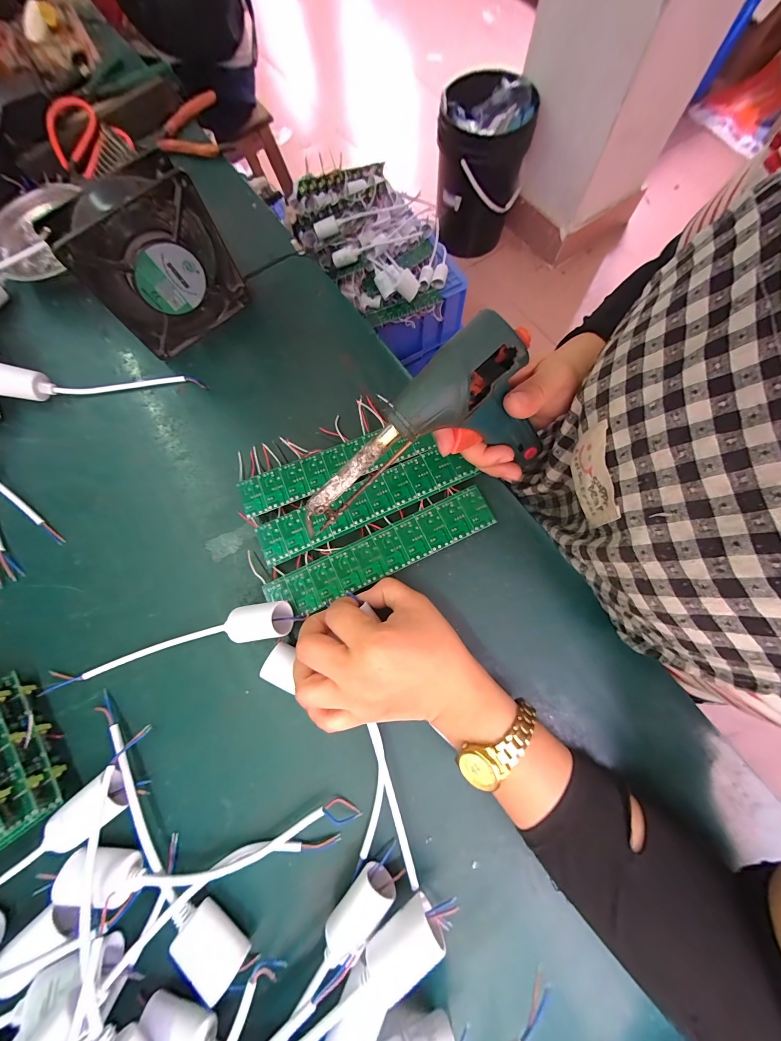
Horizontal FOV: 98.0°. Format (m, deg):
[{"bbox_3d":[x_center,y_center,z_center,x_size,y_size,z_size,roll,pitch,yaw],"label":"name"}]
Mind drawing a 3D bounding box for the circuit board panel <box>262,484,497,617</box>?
[{"bbox_3d":[-0.007,0.027,0.287,0.196,0.004,0.037,-25,77,-4],"label":"circuit board panel"}]

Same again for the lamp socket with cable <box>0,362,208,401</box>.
[{"bbox_3d":[-0.293,-0.139,0.336,0.203,0.029,0.025,-2,75,2],"label":"lamp socket with cable"}]

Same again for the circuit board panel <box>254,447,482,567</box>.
[{"bbox_3d":[-0.021,-0.018,0.298,0.194,0.006,0.037,-24,75,-4],"label":"circuit board panel"}]

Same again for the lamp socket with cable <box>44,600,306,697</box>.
[{"bbox_3d":[-0.176,0.099,0.269,0.212,0.040,0.027,-14,75,-2],"label":"lamp socket with cable"}]

